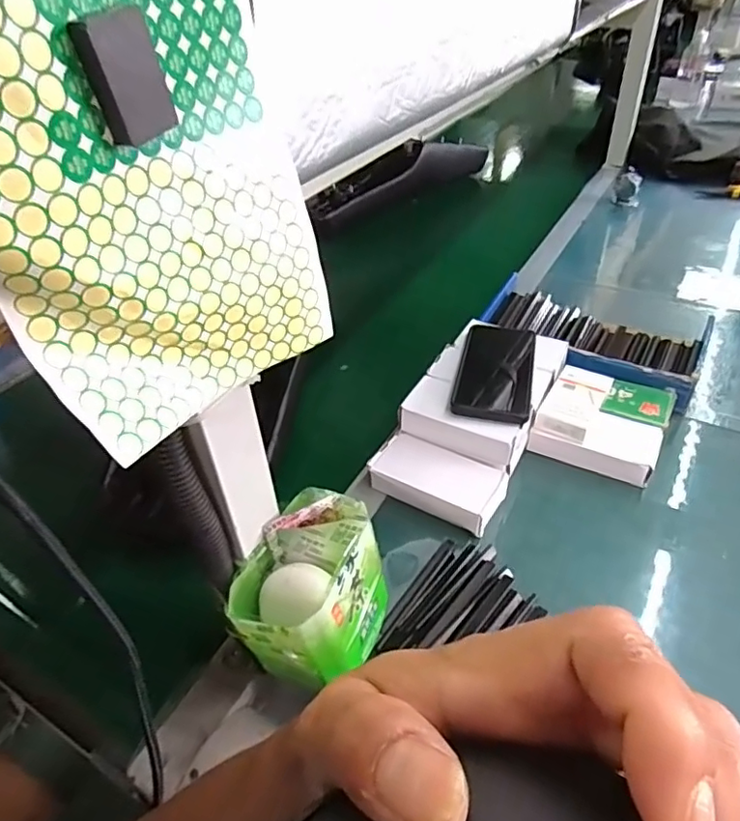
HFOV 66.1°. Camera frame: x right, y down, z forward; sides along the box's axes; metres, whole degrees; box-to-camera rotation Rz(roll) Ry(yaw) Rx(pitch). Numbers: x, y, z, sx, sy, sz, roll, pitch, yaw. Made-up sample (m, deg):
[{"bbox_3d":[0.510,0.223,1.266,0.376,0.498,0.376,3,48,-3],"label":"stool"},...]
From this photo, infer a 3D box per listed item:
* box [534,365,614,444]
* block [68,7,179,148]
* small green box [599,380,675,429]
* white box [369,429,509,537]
[{"bbox_3d":[0.222,-0.009,0.616,0.053,0.021,0.103,21,46,26],"label":"box"},{"bbox_3d":[-0.085,-0.118,0.202,0.010,0.039,0.026,22,47,27],"label":"block"},{"bbox_3d":[0.297,-0.009,0.627,0.068,0.008,0.061,18,45,24],"label":"small green box"},{"bbox_3d":[0.066,0.069,0.567,0.127,0.031,0.070,21,46,27],"label":"white box"}]

